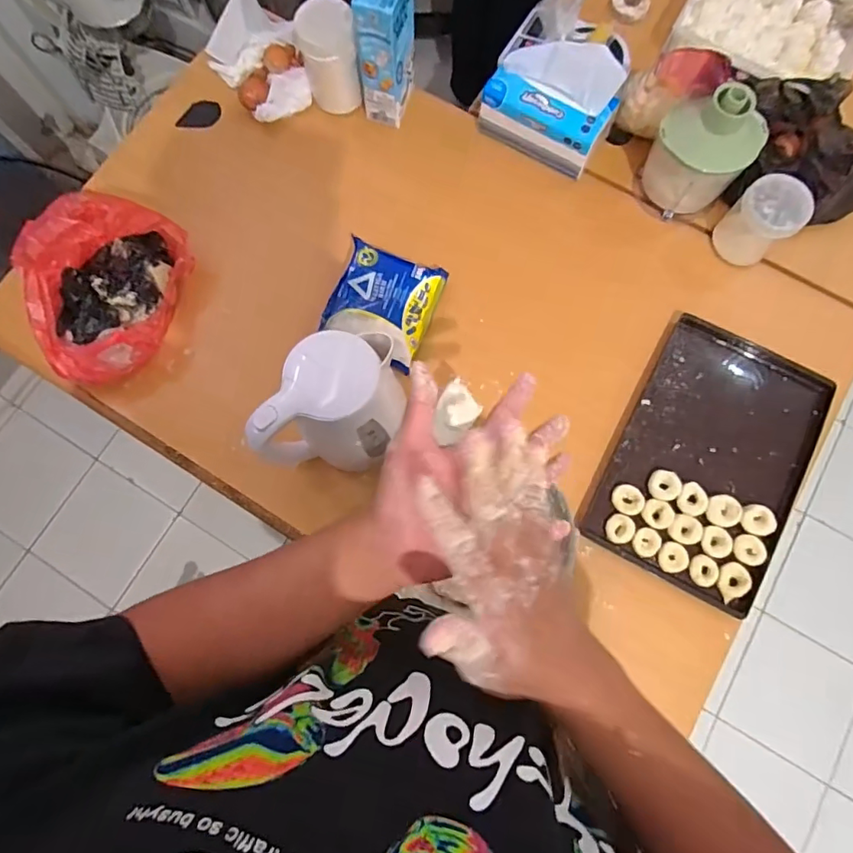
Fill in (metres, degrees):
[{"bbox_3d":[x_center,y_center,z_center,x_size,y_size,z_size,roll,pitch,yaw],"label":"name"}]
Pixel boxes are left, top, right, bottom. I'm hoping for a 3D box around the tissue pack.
[{"bbox_3d":[0.188,-0.494,0.789,0.187,0.113,0.120,29,80,6],"label":"tissue pack"}]

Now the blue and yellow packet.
[{"bbox_3d":[-0.064,-0.183,0.755,0.145,0.039,0.164,21,79,5],"label":"blue and yellow packet"}]

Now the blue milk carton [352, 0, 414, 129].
[{"bbox_3d":[-0.059,-0.558,0.764,0.068,0.186,0.089,12,78,3],"label":"blue milk carton"}]

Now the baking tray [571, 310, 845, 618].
[{"bbox_3d":[0.398,0.041,0.726,0.243,0.026,0.363,28,80,6],"label":"baking tray"}]

